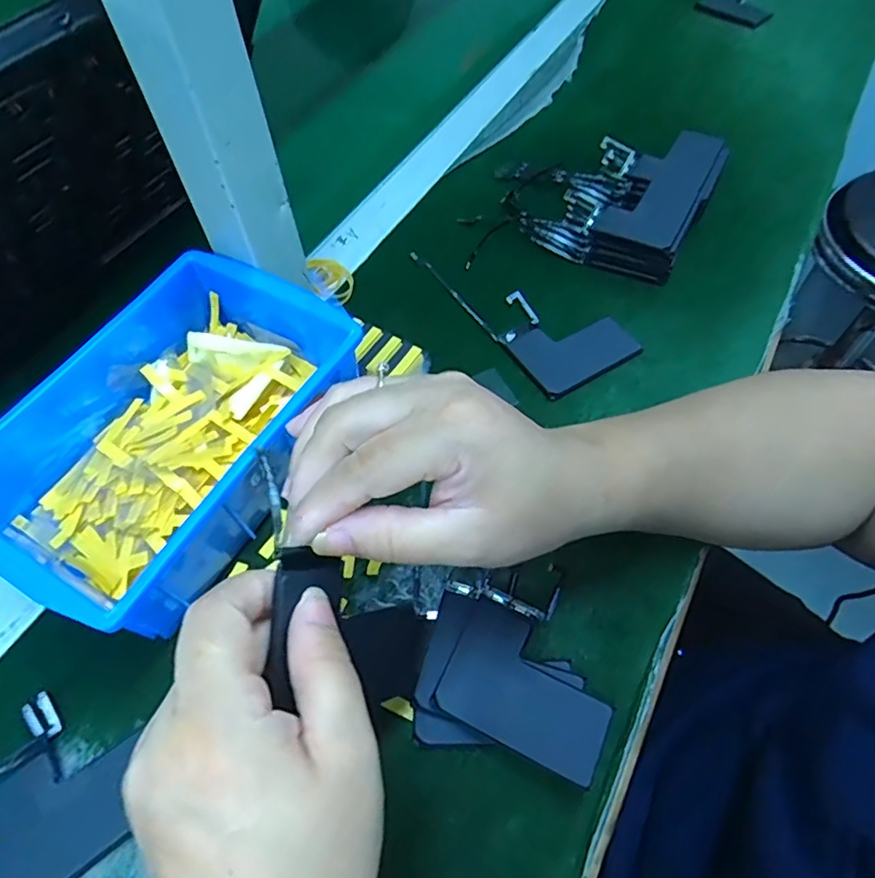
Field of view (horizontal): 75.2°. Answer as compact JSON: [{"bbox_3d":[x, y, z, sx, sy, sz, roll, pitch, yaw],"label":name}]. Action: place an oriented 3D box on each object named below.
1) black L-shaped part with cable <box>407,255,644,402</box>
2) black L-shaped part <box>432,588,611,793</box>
[{"bbox_3d":[0.063,-0.099,0.411,0.077,0.008,0.163,-28,60,-15],"label":"black L-shaped part with cable"},{"bbox_3d":[0.045,0.111,0.268,0.074,0.007,0.065,23,62,16],"label":"black L-shaped part"}]

